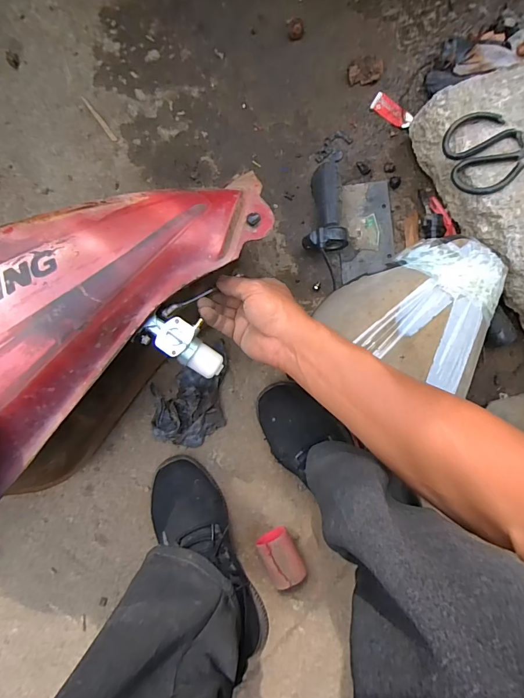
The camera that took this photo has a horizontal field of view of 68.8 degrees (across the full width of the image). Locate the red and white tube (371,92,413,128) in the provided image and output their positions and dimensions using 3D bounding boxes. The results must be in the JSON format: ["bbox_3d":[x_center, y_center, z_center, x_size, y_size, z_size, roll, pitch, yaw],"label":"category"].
[{"bbox_3d":[0.215,-0.393,0.632,0.071,0.005,0.032,37,89,2],"label":"red and white tube"}]

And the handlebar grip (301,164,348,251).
[{"bbox_3d":[0.100,-0.216,0.593,0.067,0.057,0.142,4,89,0],"label":"handlebar grip"}]

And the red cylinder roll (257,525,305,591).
[{"bbox_3d":[0.028,0.305,0.567,0.052,0.048,0.077,-28,88,0],"label":"red cylinder roll"}]

